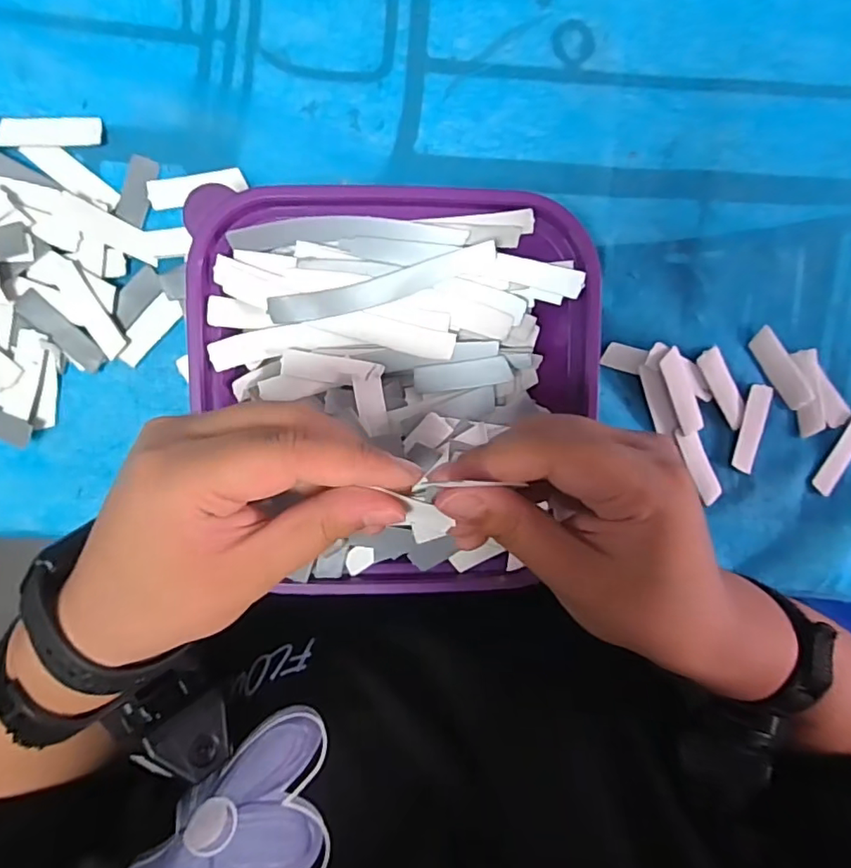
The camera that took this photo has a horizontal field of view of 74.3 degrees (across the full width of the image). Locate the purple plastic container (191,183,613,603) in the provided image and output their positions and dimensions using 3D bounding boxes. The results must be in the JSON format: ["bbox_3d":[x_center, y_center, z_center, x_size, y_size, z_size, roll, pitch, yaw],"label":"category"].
[{"bbox_3d":[-0.013,-0.019,0.275,0.178,0.042,0.185,0,97,-2],"label":"purple plastic container"}]

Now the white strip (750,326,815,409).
[{"bbox_3d":[0.193,-0.035,0.302,0.015,0.004,0.048,-37,97,3],"label":"white strip"}]

